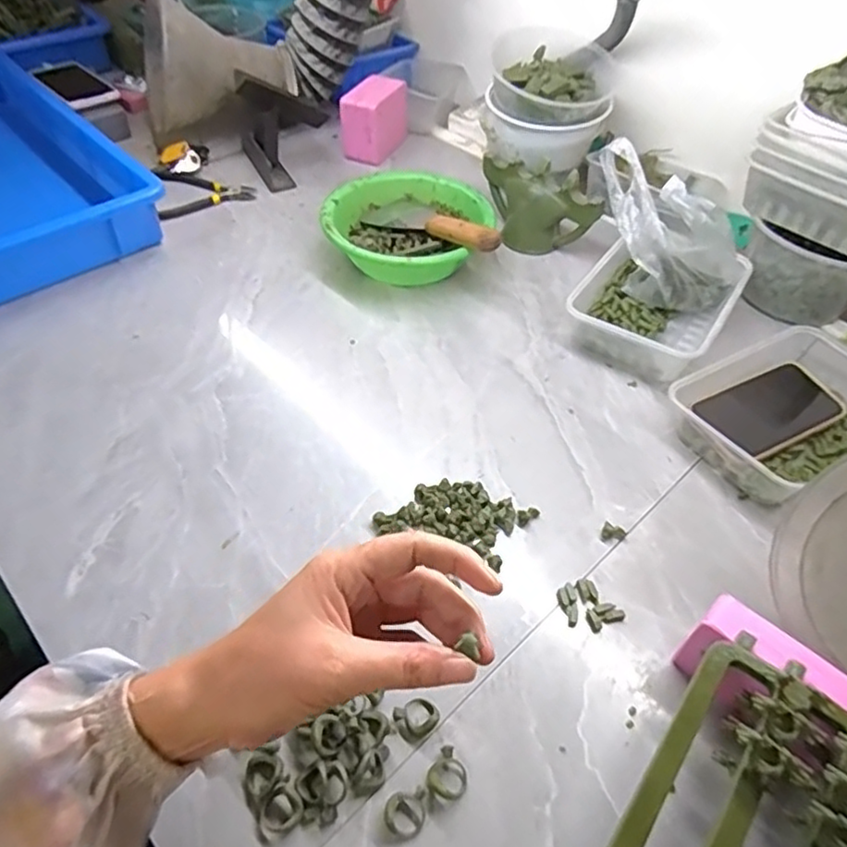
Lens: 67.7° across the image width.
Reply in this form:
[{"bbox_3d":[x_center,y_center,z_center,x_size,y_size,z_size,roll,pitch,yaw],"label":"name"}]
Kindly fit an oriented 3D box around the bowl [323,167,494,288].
[{"bbox_3d":[-0.021,-0.236,0.777,0.187,0.064,0.182,1,49,-2],"label":"bowl"}]

